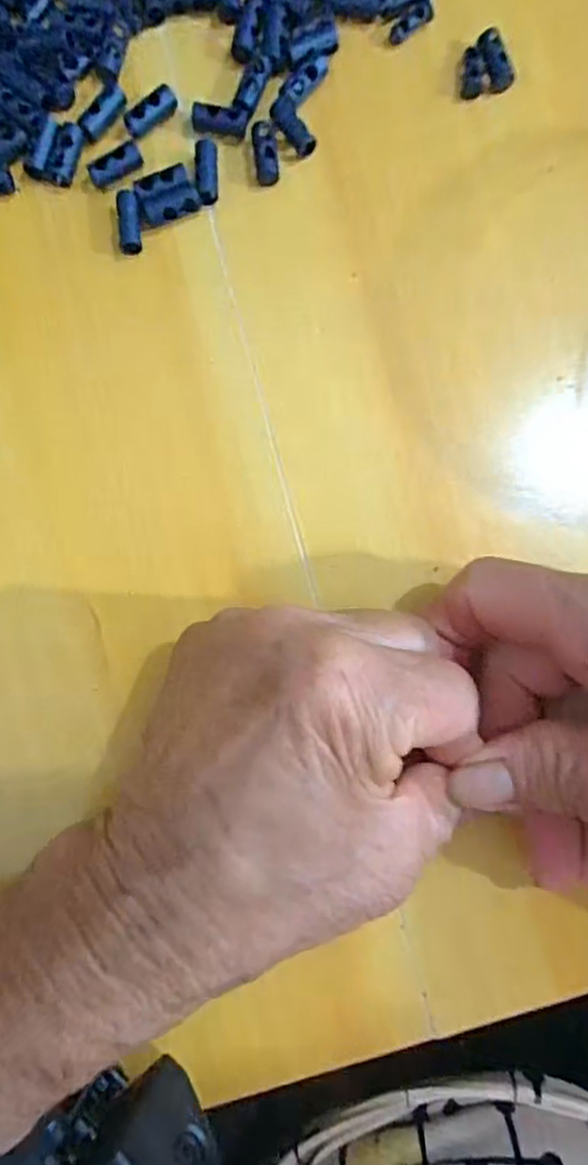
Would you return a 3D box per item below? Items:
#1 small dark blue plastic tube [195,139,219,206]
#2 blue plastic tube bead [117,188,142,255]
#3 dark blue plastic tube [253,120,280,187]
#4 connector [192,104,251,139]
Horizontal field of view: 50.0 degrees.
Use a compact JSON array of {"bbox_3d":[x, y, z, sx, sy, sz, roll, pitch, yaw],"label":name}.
[{"bbox_3d":[-0.029,-0.137,0.211,0.007,0.006,0.021,-3,87,-2],"label":"small dark blue plastic tube"},{"bbox_3d":[-0.054,-0.119,0.209,0.007,0.007,0.019,-5,87,-2],"label":"blue plastic tube bead"},{"bbox_3d":[-0.009,-0.145,0.212,0.008,0.004,0.020,-4,87,-2],"label":"dark blue plastic tube"},{"bbox_3d":[-0.024,-0.154,0.210,0.018,0.006,0.008,2,87,-2],"label":"connector"}]

